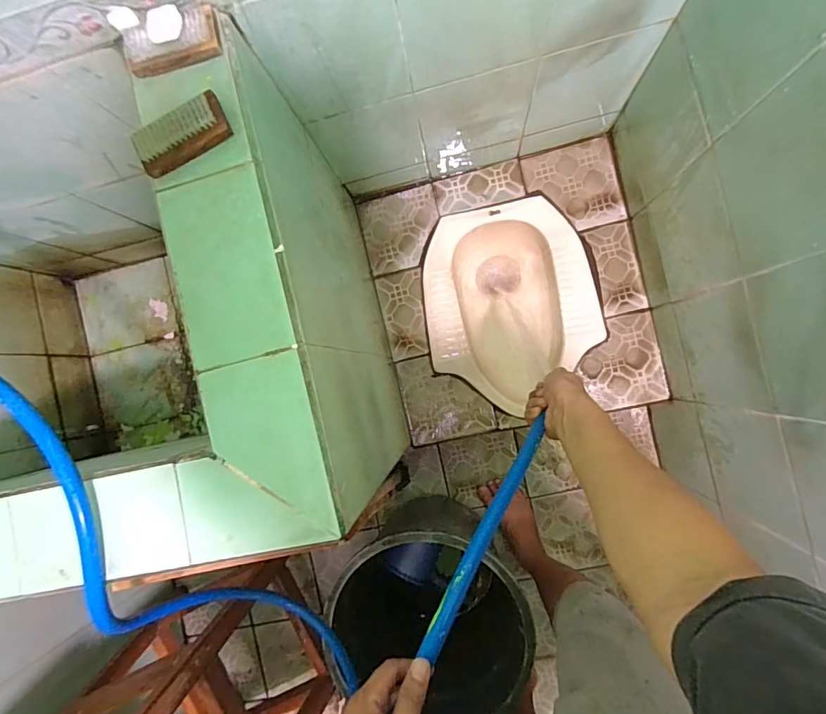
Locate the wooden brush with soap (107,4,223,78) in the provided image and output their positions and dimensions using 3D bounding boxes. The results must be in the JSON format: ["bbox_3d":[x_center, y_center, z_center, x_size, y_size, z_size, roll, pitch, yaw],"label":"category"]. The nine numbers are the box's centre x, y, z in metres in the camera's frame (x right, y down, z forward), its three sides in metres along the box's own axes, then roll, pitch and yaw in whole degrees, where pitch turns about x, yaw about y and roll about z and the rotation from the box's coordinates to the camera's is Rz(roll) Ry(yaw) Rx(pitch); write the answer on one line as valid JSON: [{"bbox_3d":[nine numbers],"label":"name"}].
[{"bbox_3d":[-0.256,-0.338,0.478,0.103,0.029,0.062,-13,88,6],"label":"wooden brush with soap"}]

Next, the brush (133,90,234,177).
[{"bbox_3d":[-0.240,-0.229,0.478,0.097,0.024,0.044,-26,86,6],"label":"brush"}]

